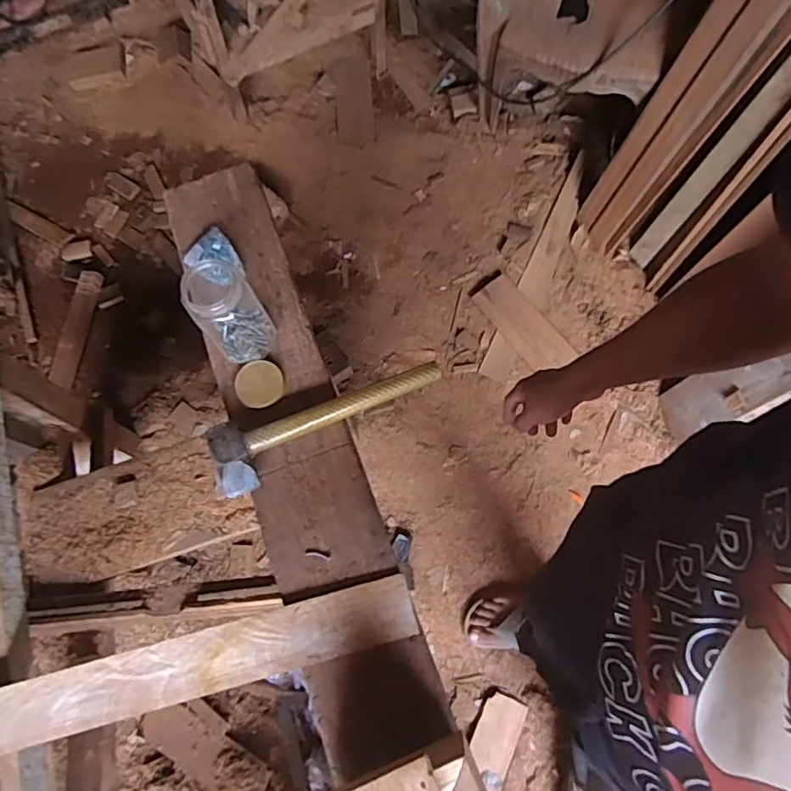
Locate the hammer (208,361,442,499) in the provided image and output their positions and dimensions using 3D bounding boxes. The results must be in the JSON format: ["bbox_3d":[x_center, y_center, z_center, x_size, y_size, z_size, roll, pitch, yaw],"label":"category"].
[{"bbox_3d":[-0.081,0.027,0.711,0.305,0.038,0.075,-24,70,-6],"label":"hammer"}]

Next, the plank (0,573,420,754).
[{"bbox_3d":[-0.335,0.331,0.635,0.722,0.009,0.069,-15,73,-3],"label":"plank"}]

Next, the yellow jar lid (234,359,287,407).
[{"bbox_3d":[-0.177,-0.016,0.741,0.062,0.008,0.062,-1,69,3],"label":"yellow jar lid"}]

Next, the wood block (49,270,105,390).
[{"bbox_3d":[-0.852,-0.182,1.532,0.063,0.019,0.319,14,78,-20],"label":"wood block"}]

